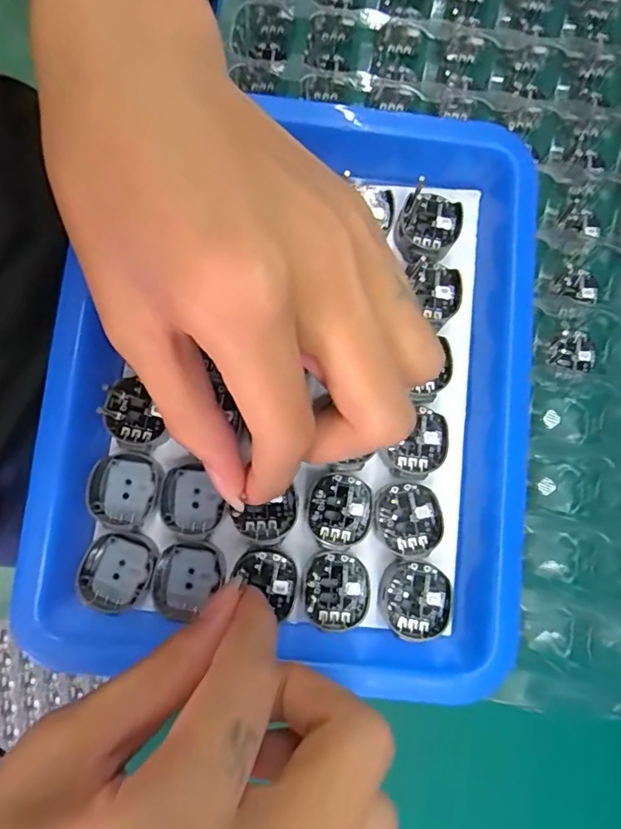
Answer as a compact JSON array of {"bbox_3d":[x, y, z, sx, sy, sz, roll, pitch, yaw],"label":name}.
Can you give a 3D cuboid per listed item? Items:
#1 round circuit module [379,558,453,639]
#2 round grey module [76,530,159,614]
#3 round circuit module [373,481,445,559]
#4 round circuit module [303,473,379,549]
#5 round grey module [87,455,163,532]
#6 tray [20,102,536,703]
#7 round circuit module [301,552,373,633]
[{"bbox_3d":[0.040,0.070,0.196,0.027,0.004,0.028,0,82,-2],"label":"round circuit module"},{"bbox_3d":[-0.073,0.059,0.196,0.025,0.004,0.029,23,82,1],"label":"round grey module"},{"bbox_3d":[0.038,0.040,0.201,0.026,0.004,0.028,0,82,-2],"label":"round circuit module"},{"bbox_3d":[0.011,0.037,0.200,0.025,0.004,0.027,23,81,5],"label":"round circuit module"},{"bbox_3d":[-0.071,0.029,0.198,0.025,0.005,0.028,9,82,-1],"label":"round grey module"},{"bbox_3d":[-0.005,-0.012,0.206,0.178,0.035,0.213,7,82,-1],"label":"tray"},{"bbox_3d":[0.010,0.067,0.195,0.025,0.004,0.027,0,82,-2],"label":"round circuit module"}]

